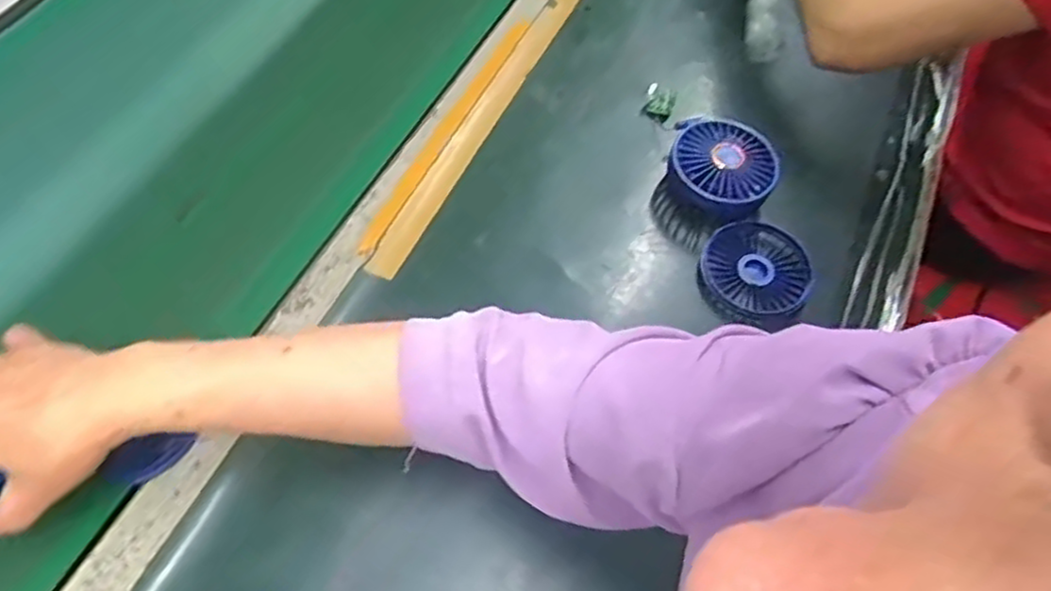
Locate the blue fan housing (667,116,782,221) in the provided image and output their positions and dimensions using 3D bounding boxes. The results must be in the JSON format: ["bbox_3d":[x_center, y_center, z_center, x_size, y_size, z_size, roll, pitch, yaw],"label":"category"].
[{"bbox_3d":[0.164,-0.103,0.638,0.088,0.055,0.080,2,59,-3],"label":"blue fan housing"}]

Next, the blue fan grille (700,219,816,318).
[{"bbox_3d":[0.186,-0.019,0.612,0.085,0.019,0.092,2,59,-3],"label":"blue fan grille"}]

